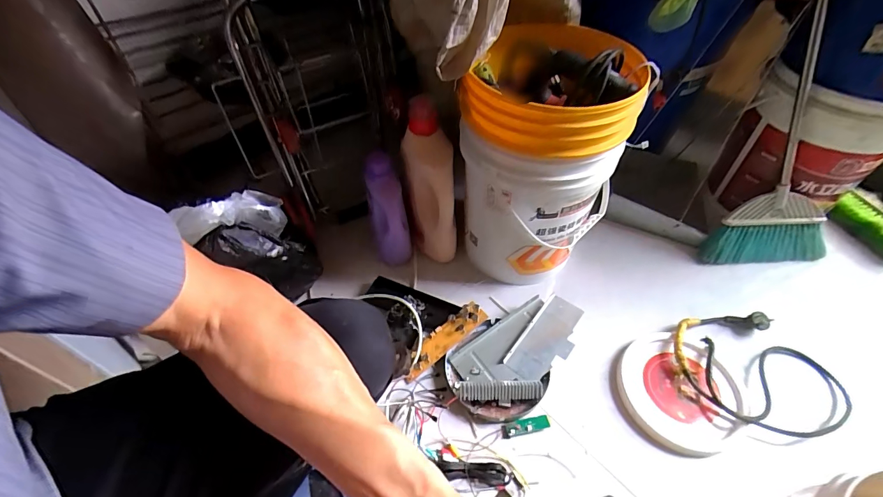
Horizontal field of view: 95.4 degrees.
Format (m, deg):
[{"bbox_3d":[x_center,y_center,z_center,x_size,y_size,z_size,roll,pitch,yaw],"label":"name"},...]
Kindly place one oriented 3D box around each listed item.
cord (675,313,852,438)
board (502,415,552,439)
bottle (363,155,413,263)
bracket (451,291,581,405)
[{"bbox_3d":[0.614,0.241,0.790,0.257,0.047,0.299,-36,58,-27],"label":"cord"},{"bbox_3d":[0.155,0.328,0.739,0.088,0.009,0.025,-9,49,-7],"label":"board"},{"bbox_3d":[-0.126,-0.079,0.950,0.076,0.258,0.098,-13,50,-11],"label":"bottle"},{"bbox_3d":[0.159,0.205,0.810,0.299,0.039,0.166,-30,55,-23],"label":"bracket"}]

